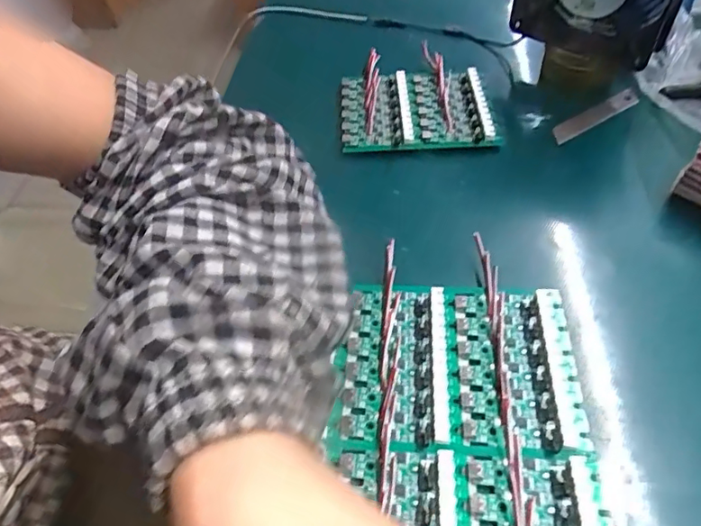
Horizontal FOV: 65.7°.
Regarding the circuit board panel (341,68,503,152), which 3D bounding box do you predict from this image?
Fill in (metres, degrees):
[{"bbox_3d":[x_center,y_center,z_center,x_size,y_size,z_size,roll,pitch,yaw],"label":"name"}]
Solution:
[{"bbox_3d":[0.053,-0.126,0.454,0.119,0.025,0.093,-3,49,4],"label":"circuit board panel"}]

